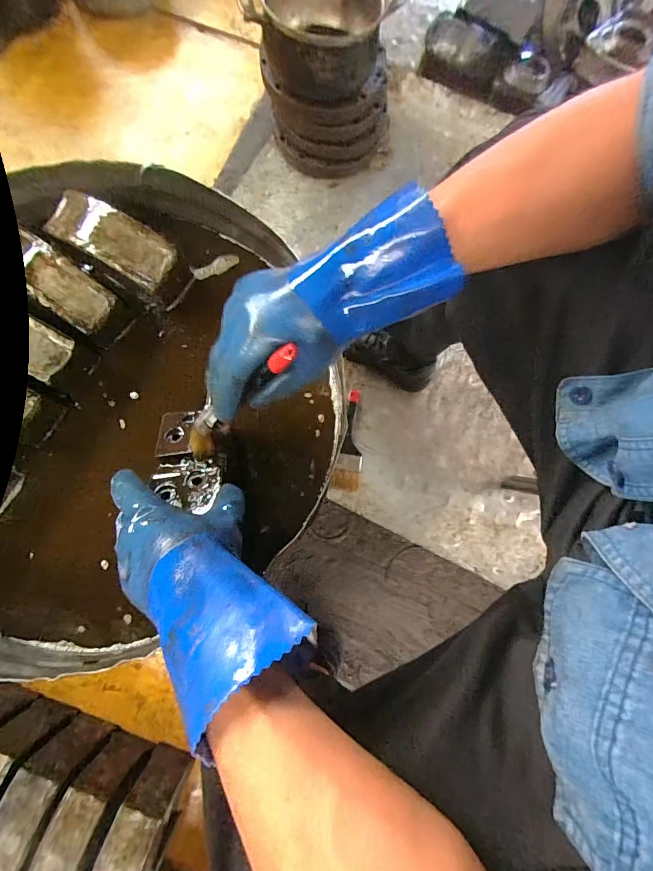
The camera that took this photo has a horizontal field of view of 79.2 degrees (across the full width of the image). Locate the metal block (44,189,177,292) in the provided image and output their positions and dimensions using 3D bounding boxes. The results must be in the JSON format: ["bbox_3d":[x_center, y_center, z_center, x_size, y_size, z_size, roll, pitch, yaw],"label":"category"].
[{"bbox_3d":[-0.259,-0.236,0.470,0.149,0.031,0.061,29,79,4],"label":"metal block"}]

